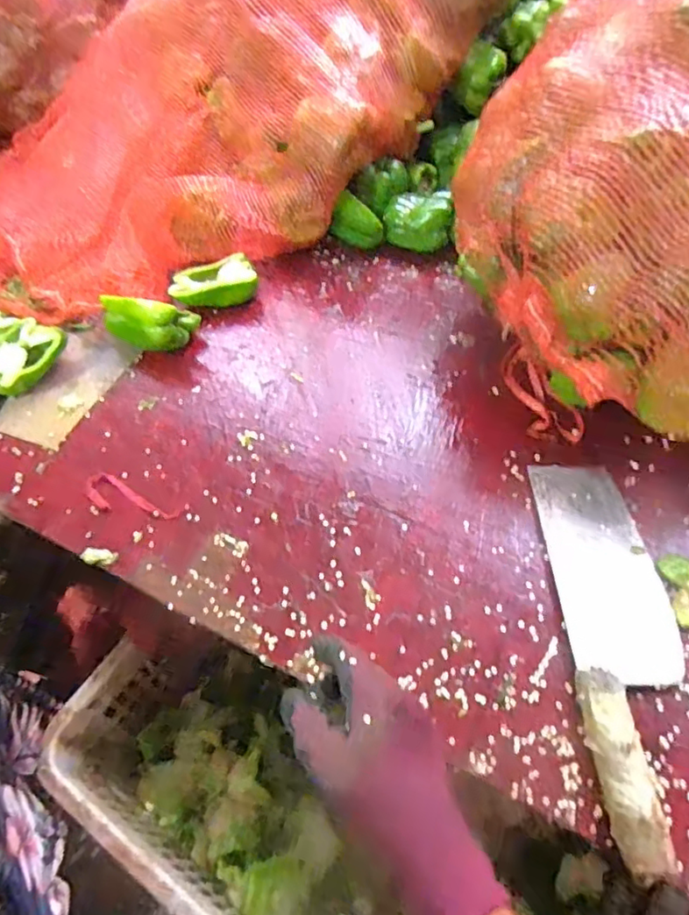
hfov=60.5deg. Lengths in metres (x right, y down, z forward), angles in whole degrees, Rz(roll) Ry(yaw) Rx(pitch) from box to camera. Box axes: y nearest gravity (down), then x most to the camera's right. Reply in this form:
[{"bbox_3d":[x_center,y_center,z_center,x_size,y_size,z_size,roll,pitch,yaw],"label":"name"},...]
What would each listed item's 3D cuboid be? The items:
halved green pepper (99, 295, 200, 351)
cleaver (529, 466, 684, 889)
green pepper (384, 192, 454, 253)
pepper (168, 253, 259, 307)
[{"bbox_3d":[-0.231,-0.165,0.712,0.119,0.065,0.067,26,61,21],"label":"halved green pepper"},{"bbox_3d":[0.226,0.139,0.481,0.092,0.038,0.329,-1,55,4],"label":"cleaver"},{"bbox_3d":[0.102,-0.324,0.801,0.087,0.055,0.069,8,56,11],"label":"green pepper"},{"bbox_3d":[-0.167,-0.226,0.757,0.106,0.029,0.069,-15,55,-5],"label":"pepper"}]

